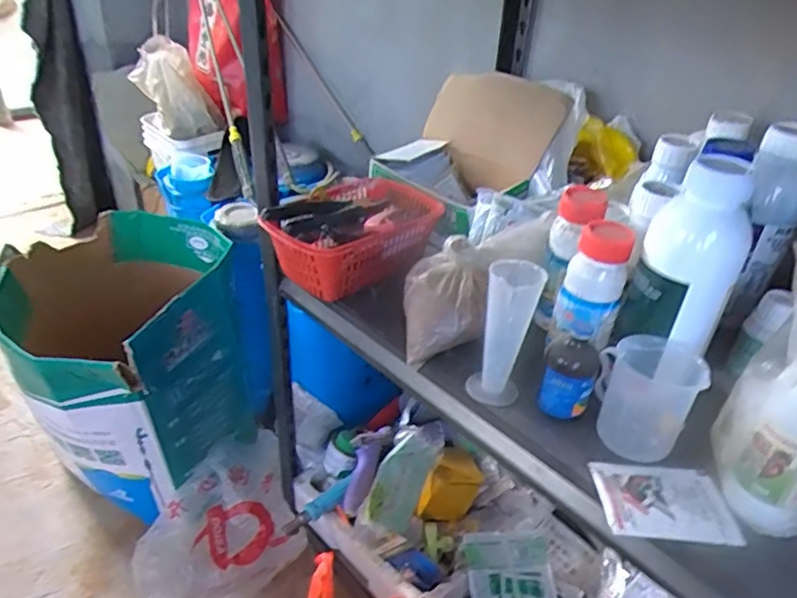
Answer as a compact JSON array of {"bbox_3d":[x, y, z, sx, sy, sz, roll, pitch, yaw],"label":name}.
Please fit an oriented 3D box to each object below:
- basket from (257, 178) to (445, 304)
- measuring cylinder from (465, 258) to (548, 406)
[{"bbox_3d":[-0.053,-0.080,0.777,0.127,0.087,0.205,29,40,32],"label":"basket"},{"bbox_3d":[0.104,0.035,0.595,0.050,0.142,0.049,17,35,18],"label":"measuring cylinder"}]

